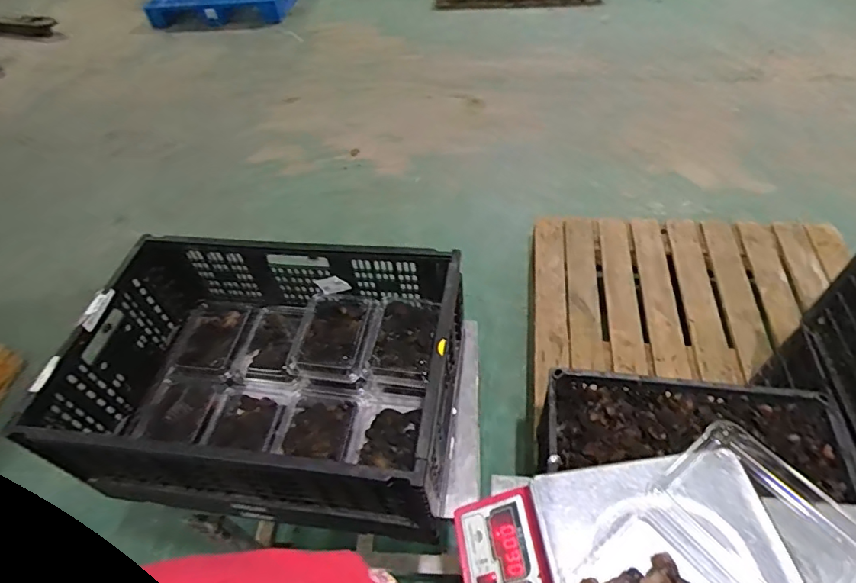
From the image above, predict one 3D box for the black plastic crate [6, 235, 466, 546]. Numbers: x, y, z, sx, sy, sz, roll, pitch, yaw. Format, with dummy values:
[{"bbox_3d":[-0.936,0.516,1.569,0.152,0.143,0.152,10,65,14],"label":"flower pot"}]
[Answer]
[{"bbox_3d":[-0.263,0.132,0.852,0.607,0.226,0.396,5,51,10],"label":"black plastic crate"}]

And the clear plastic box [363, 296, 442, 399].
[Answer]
[{"bbox_3d":[-0.042,0.100,0.911,0.115,0.078,0.170,5,51,10],"label":"clear plastic box"}]

